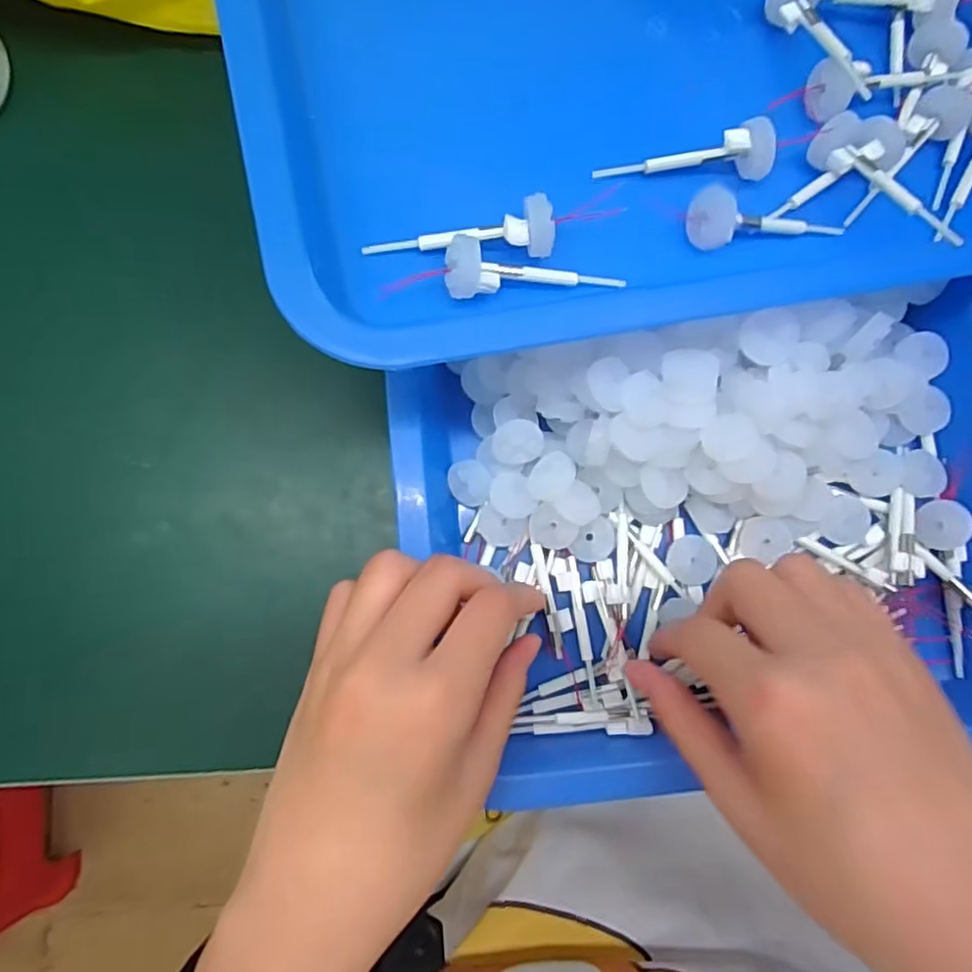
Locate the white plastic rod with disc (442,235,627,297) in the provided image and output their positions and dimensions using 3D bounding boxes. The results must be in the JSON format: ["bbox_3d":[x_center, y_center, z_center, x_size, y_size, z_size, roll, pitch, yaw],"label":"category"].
[{"bbox_3d":[0.019,-0.076,0.234,0.065,0.015,0.020,-1,83,-17],"label":"white plastic rod with disc"}]

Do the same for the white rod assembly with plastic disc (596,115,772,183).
[{"bbox_3d":[0.075,-0.123,0.247,0.065,0.012,0.016,-9,84,-2],"label":"white rod assembly with plastic disc"}]

